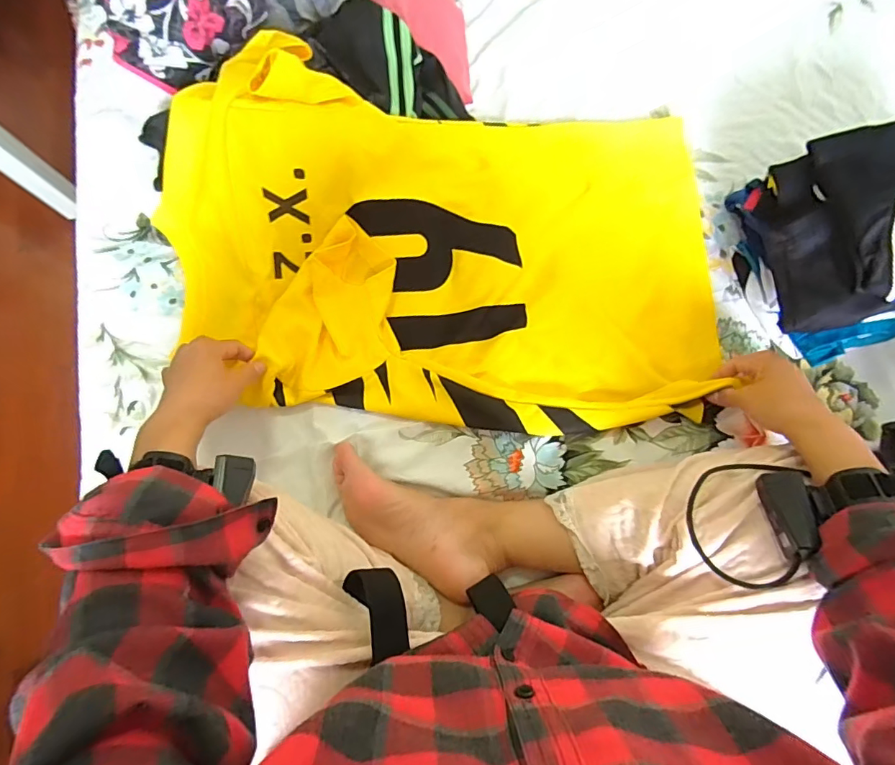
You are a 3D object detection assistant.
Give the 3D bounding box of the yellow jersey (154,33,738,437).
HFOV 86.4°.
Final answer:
[{"bbox_3d":[0.017,-0.159,0.536,0.624,0.148,0.410,5,77,1],"label":"yellow jersey"}]

